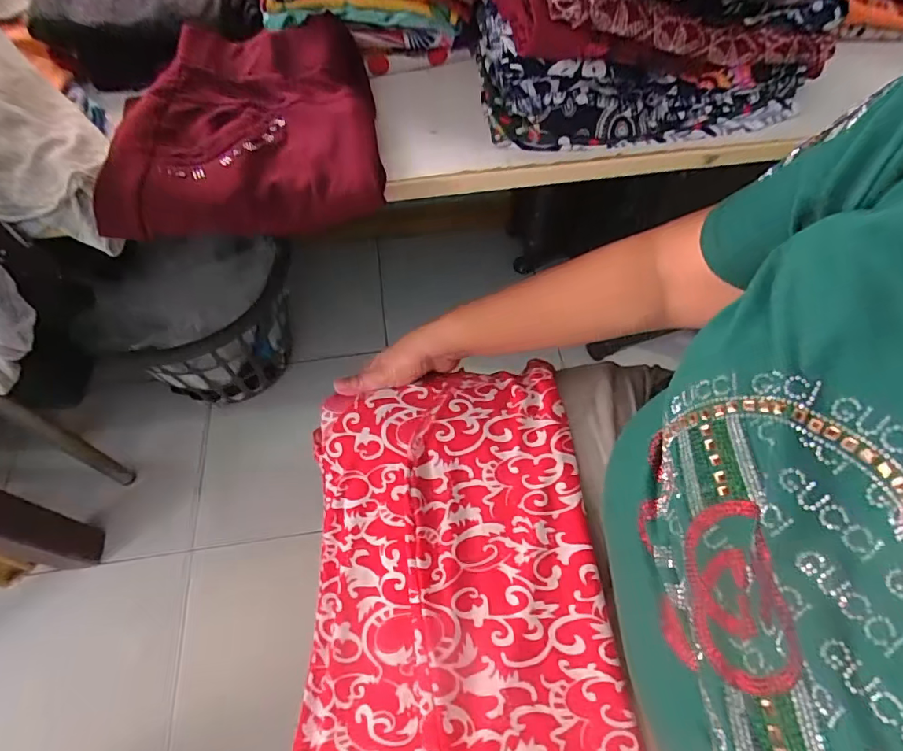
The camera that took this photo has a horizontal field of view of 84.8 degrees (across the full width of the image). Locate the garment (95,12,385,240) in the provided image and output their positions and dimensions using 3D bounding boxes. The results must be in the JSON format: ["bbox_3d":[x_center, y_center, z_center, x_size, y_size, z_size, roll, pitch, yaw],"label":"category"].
[{"bbox_3d":[-0.177,-0.221,0.441,0.211,0.076,0.208,-9,59,-4],"label":"garment"}]

